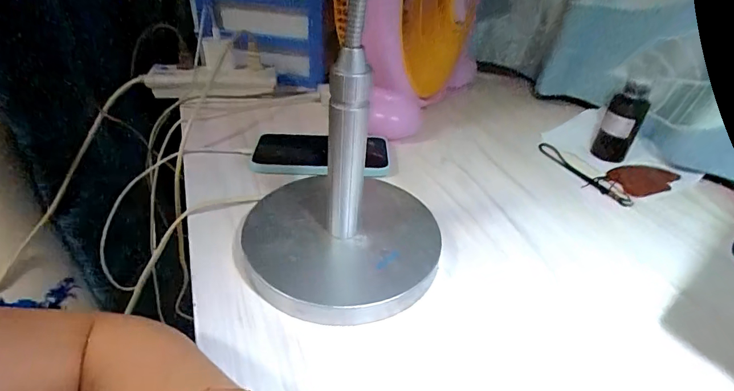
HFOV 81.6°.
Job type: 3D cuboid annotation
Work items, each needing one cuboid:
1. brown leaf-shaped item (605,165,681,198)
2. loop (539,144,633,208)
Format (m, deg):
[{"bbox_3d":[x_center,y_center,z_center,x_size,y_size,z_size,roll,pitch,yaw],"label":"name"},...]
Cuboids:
[{"bbox_3d":[0.343,-0.021,0.529,0.096,0.004,0.056,-10,38,-20],"label":"brown leaf-shaped item"},{"bbox_3d":[0.268,-0.027,0.533,0.037,0.007,0.140,-7,37,-16],"label":"loop"}]

